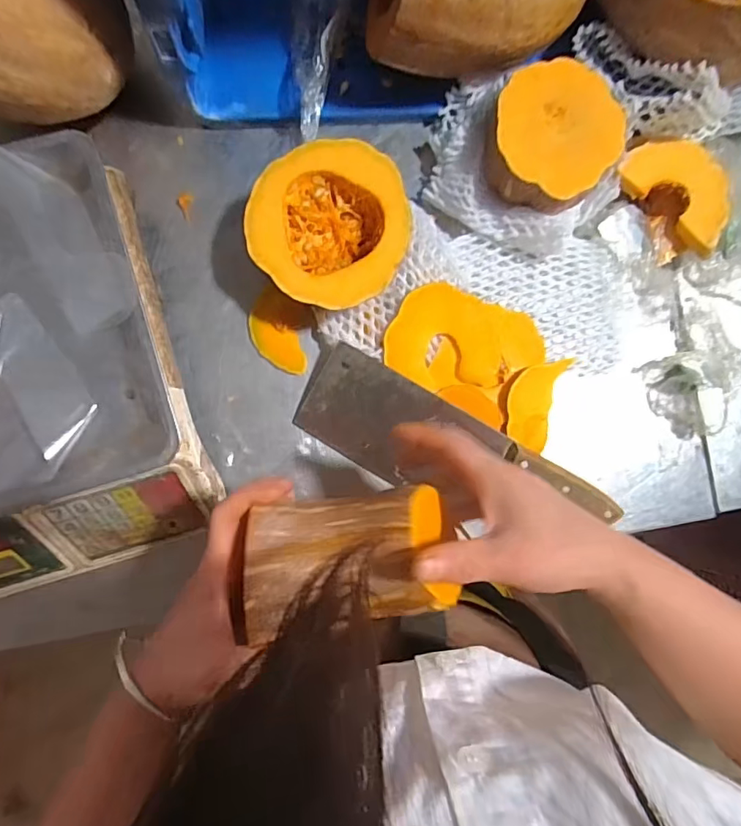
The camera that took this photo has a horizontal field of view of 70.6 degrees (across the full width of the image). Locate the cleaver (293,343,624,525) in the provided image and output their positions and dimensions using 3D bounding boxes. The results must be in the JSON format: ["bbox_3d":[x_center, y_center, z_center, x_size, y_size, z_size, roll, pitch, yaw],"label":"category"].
[{"bbox_3d":[0.076,0.044,0.475,0.289,0.025,0.088,30,85,-2],"label":"cleaver"}]

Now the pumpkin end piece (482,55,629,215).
[{"bbox_3d":[0.158,-0.239,0.463,0.108,0.054,0.117,0,87,-4],"label":"pumpkin end piece"}]

